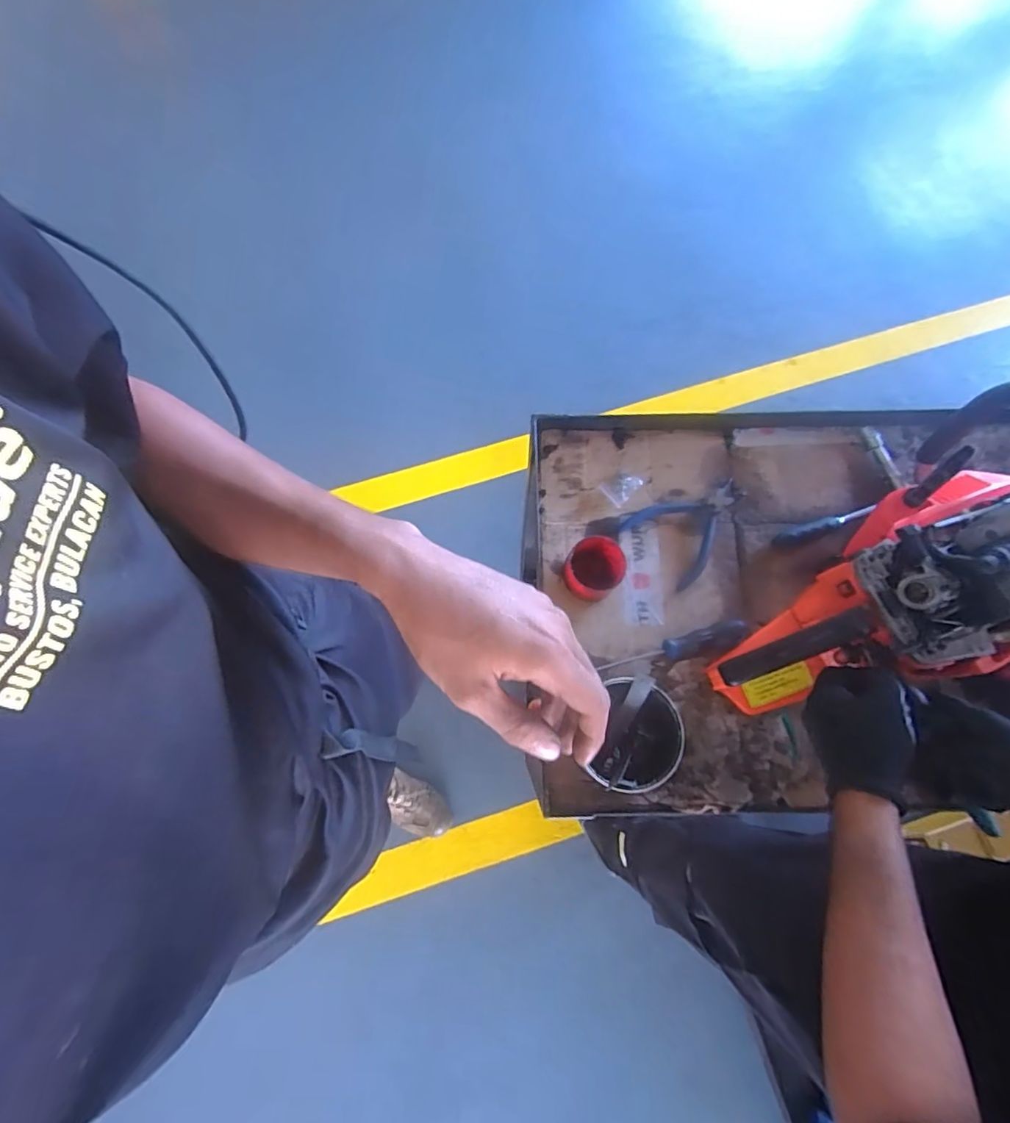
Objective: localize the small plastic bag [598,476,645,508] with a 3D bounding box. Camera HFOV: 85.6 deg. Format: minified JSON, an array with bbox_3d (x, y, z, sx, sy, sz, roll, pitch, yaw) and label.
[{"bbox_3d":[0.148,-0.096,0.688,0.047,0.010,0.036,-39,77,-10],"label":"small plastic bag"}]

